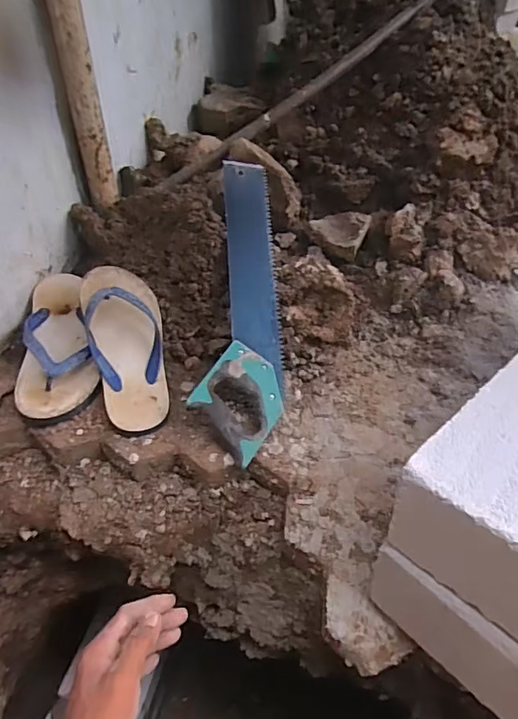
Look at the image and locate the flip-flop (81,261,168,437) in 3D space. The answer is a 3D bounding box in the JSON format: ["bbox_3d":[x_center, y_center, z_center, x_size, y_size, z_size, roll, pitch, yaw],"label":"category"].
[{"bbox_3d":[-0.185,-0.026,0.687,0.100,0.035,0.269,-12,65,-13],"label":"flip-flop"}]

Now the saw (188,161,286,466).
[{"bbox_3d":[-0.025,-0.104,0.728,0.117,0.046,0.523,0,61,-1],"label":"saw"}]

